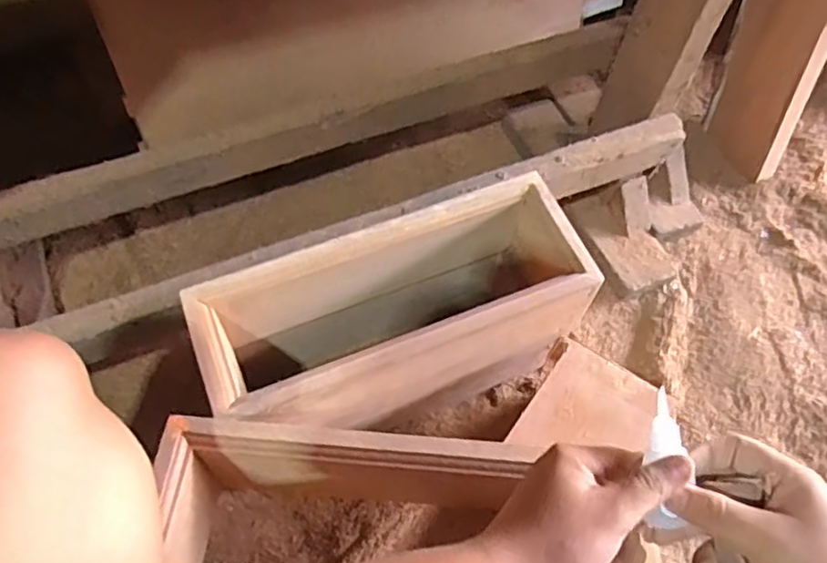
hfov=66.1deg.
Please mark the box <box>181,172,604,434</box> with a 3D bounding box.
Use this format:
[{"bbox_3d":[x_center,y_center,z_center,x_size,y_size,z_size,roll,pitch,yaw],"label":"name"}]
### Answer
[{"bbox_3d":[-0.012,0.057,0.728,0.398,0.240,0.159,-18,60,-11],"label":"box"}]

